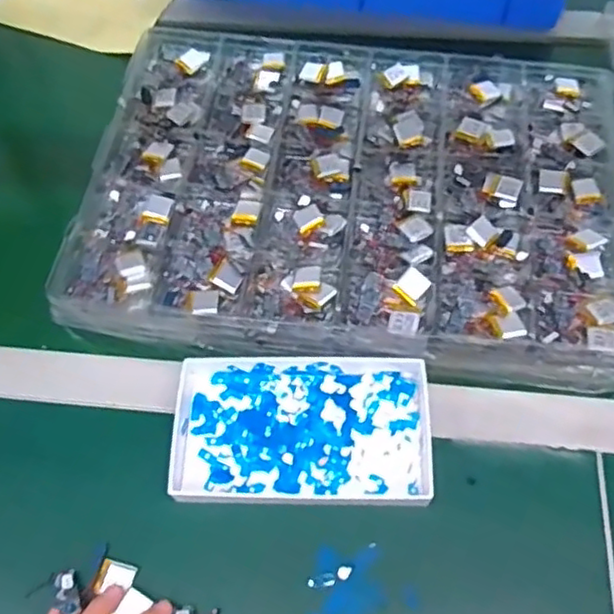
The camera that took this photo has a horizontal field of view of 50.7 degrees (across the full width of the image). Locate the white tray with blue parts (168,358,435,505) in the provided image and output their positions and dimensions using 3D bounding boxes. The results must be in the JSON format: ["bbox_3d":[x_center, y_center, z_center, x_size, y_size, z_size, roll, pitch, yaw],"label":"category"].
[{"bbox_3d":[-0.003,0.086,0.463,0.177,0.027,0.102,0,60,3],"label":"white tray with blue parts"}]

